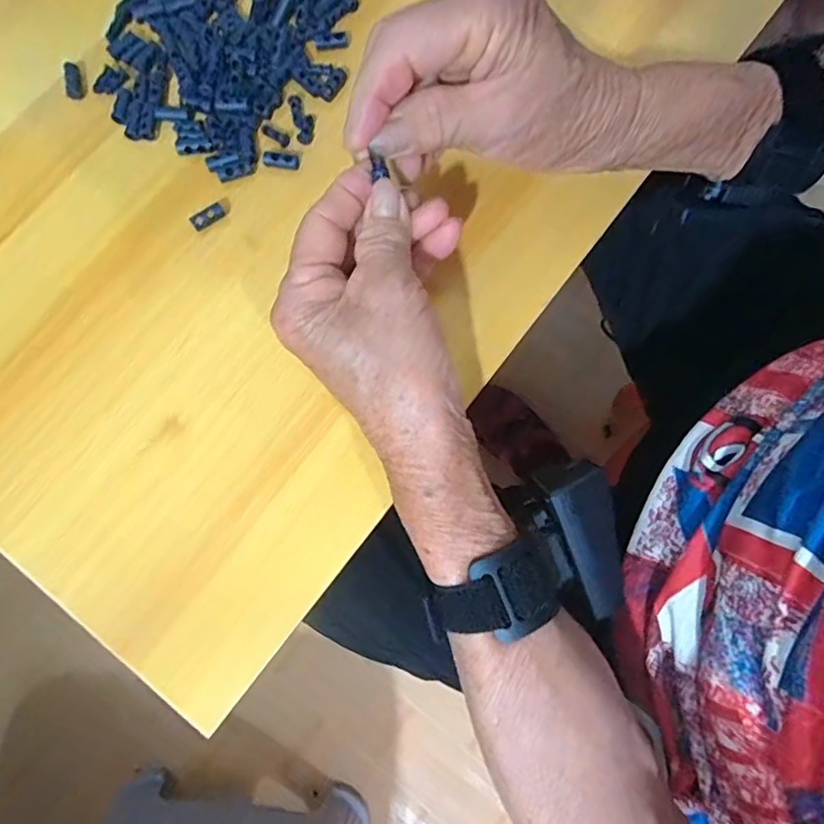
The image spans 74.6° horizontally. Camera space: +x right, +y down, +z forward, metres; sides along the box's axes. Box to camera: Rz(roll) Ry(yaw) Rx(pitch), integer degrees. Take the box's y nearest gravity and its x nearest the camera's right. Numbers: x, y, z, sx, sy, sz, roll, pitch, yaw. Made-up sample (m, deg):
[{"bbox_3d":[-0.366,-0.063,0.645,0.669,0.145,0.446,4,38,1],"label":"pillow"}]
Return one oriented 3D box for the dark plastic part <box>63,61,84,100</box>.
[{"bbox_3d":[-0.184,-0.180,0.294,0.008,0.004,0.019,-9,93,-3],"label":"dark plastic part"}]

